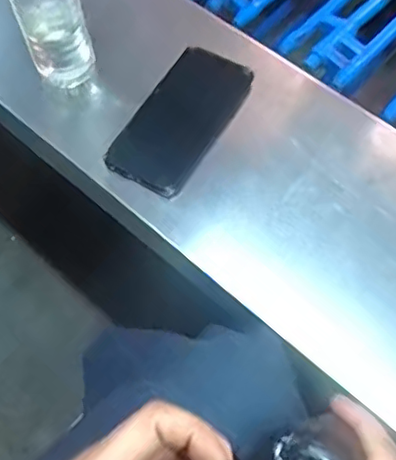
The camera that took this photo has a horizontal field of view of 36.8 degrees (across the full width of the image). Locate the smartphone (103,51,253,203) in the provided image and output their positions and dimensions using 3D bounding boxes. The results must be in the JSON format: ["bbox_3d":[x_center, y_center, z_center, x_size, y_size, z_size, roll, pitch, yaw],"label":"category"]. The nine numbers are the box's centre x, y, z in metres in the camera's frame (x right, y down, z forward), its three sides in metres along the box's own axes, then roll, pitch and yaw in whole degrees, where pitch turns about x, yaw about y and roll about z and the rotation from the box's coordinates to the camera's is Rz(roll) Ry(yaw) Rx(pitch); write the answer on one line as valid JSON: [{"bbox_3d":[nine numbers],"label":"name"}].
[{"bbox_3d":[-0.014,-0.110,0.578,0.082,0.012,0.169,25,67,16],"label":"smartphone"}]

